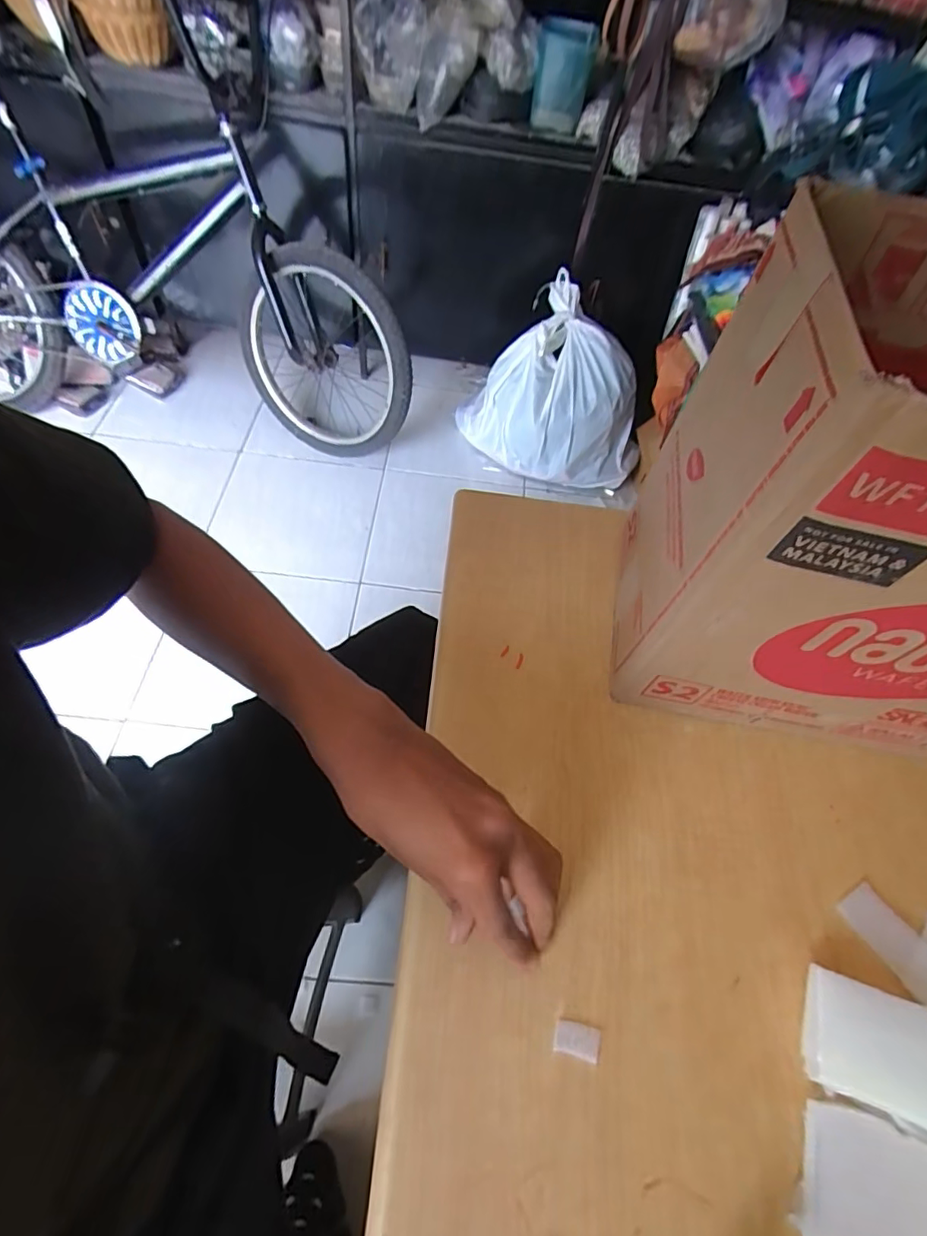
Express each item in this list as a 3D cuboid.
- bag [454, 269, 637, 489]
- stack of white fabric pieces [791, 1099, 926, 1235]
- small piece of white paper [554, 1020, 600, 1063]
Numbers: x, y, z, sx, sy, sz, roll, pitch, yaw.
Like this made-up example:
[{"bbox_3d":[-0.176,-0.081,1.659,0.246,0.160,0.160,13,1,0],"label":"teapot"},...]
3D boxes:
[{"bbox_3d":[0.242,-0.596,1.448,0.326,0.362,0.426,-25,64,-21],"label":"bag"},{"bbox_3d":[0.209,0.277,0.256,0.093,0.013,0.054,18,57,7],"label":"stack of white fabric pieces"},{"bbox_3d":[0.059,0.220,0.284,0.023,0.004,0.014,14,57,4],"label":"small piece of white paper"}]

